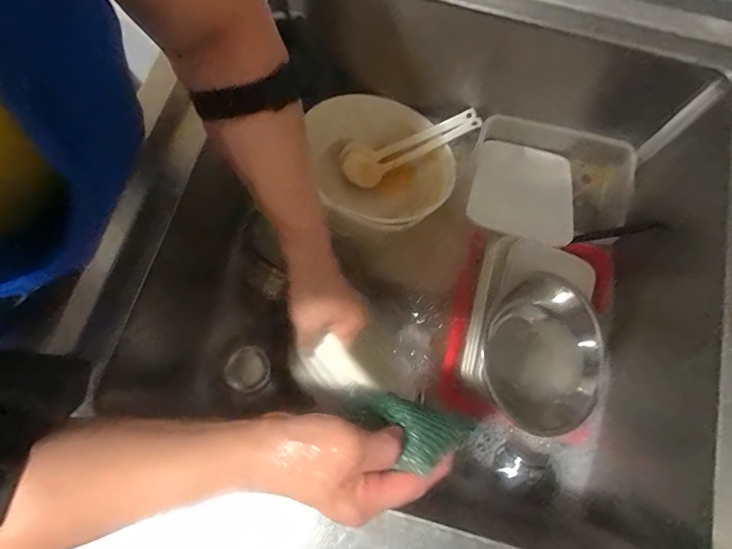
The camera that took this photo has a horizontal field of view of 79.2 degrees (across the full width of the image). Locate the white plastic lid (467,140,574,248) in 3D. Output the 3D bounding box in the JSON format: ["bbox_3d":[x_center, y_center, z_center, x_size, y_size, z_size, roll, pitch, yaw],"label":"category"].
[{"bbox_3d":[0.217,-0.122,0.613,0.140,0.012,0.194,18,52,-1],"label":"white plastic lid"}]

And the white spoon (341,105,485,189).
[{"bbox_3d":[0.063,-0.193,0.661,0.205,0.031,0.061,-22,74,9],"label":"white spoon"}]

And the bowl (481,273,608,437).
[{"bbox_3d":[0.227,0.104,0.556,0.146,0.057,0.183,16,73,3],"label":"bowl"}]

